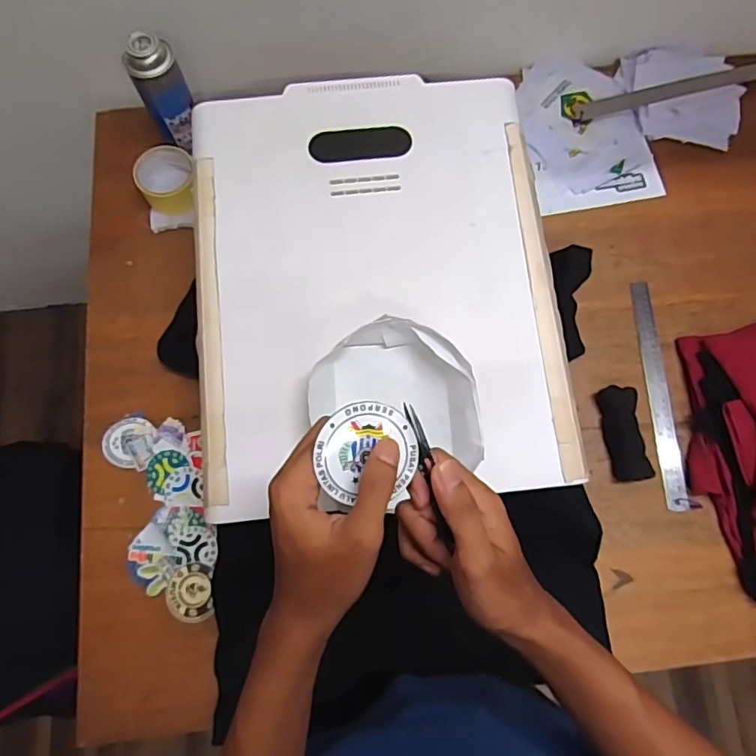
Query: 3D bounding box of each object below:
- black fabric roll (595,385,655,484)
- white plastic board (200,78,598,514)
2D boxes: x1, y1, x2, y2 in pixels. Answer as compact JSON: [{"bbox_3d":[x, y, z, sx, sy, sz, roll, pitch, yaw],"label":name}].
[{"bbox_3d":[0.333,0.073,0.717,0.049,0.027,0.124,-5,75,-3],"label":"black fabric roll"},{"bbox_3d":[-0.005,-0.119,0.603,0.396,0.020,0.495,-6,77,-2],"label":"white plastic board"}]

